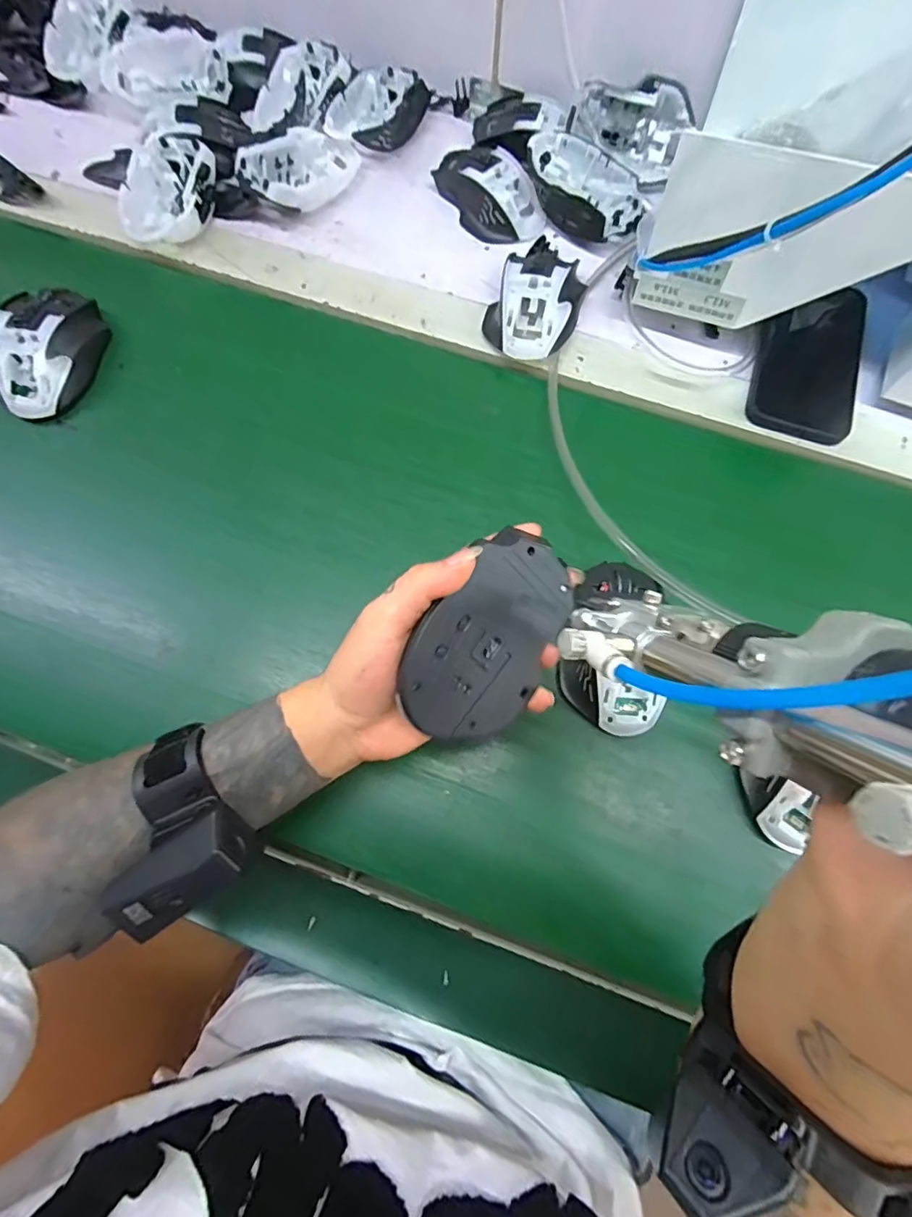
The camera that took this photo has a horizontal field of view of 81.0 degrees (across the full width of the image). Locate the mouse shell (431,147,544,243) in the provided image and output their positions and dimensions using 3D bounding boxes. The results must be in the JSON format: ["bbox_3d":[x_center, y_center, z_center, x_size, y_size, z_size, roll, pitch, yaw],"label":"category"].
[{"bbox_3d":[0.028,-0.382,0.484,0.059,0.032,0.112,-35,78,-8],"label":"mouse shell"}]

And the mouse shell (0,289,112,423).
[{"bbox_3d":[-0.332,-0.209,0.435,0.069,0.041,0.110,4,76,1],"label":"mouse shell"}]

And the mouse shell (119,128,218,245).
[{"bbox_3d":[-0.253,-0.368,0.474,0.064,0.033,0.118,13,76,3],"label":"mouse shell"}]

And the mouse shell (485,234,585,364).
[{"bbox_3d":[0.072,-0.267,0.446,0.071,0.041,0.132,21,77,5],"label":"mouse shell"}]

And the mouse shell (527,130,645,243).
[{"bbox_3d":[0.115,-0.372,0.476,0.115,0.030,0.072,41,79,10],"label":"mouse shell"}]

